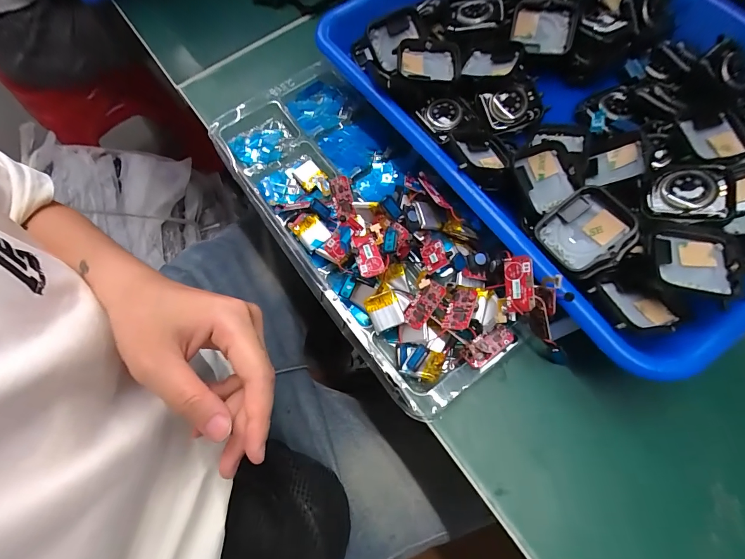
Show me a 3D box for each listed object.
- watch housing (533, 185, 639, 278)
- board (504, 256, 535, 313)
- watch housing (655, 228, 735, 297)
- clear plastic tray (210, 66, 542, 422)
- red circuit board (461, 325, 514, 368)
[{"bbox_3d":[0.112,-0.025,0.188,0.042,0.009,0.038,-38,68,10],"label":"watch housing"},{"bbox_3d":[0.075,0.003,0.184,0.014,0.004,0.028,-10,80,41],"label":"board"},{"bbox_3d":[0.160,-0.009,0.182,0.033,0.007,0.033,13,68,7],"label":"watch housing"},{"bbox_3d":[-0.014,-0.049,0.231,0.097,0.045,0.256,-31,69,-10],"label":"clear plastic tray"},{"bbox_3d":[0.063,0.036,0.197,0.028,0.007,0.013,-32,70,-11],"label":"red circuit board"}]

